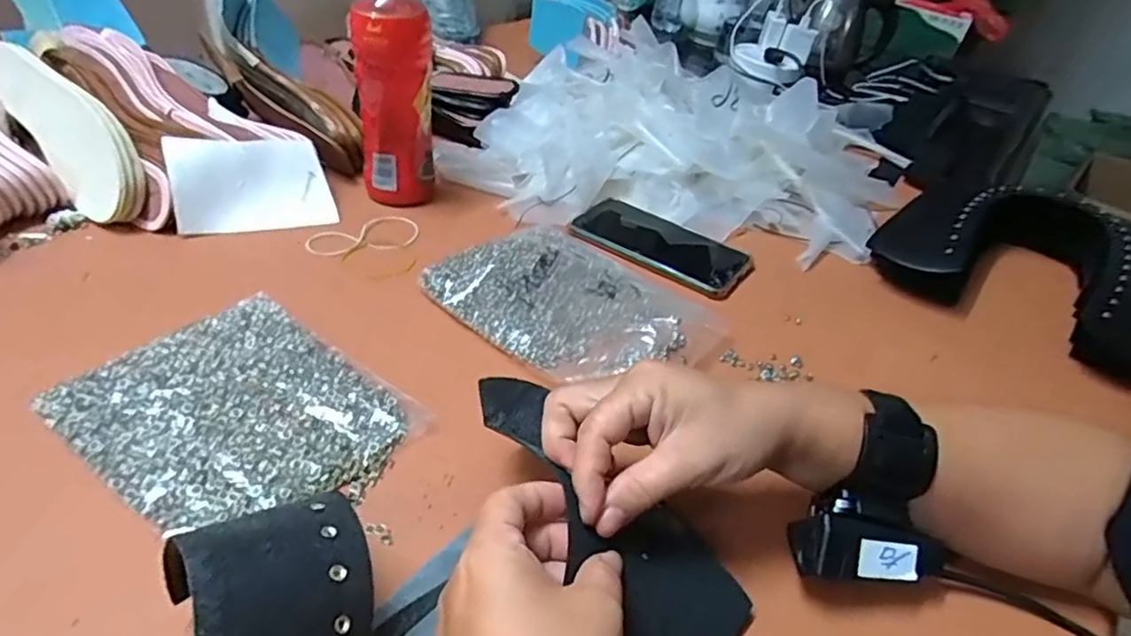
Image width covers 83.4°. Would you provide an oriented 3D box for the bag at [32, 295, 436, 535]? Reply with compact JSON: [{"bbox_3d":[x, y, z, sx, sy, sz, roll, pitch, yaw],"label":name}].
[{"bbox_3d":[-0.194,0.055,0.381,0.171,0.023,0.144,28,43,24],"label":"bag"}]

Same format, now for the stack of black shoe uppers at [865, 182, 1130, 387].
[{"bbox_3d":[0.420,-0.053,0.575,0.245,0.074,0.191,28,43,24],"label":"stack of black shoe uppers"}]

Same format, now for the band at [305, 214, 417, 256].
[{"bbox_3d":[-0.174,-0.069,0.556,0.095,0.004,0.054,-24,51,-30],"label":"band"}]

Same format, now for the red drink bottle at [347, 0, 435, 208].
[{"bbox_3d":[-0.152,-0.204,0.563,0.065,0.204,0.058,-7,42,-19],"label":"red drink bottle"}]

